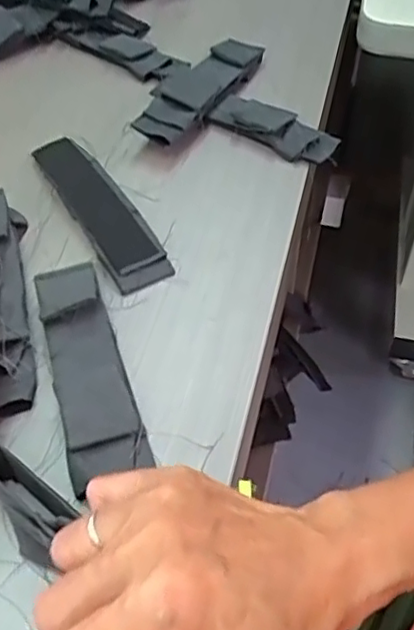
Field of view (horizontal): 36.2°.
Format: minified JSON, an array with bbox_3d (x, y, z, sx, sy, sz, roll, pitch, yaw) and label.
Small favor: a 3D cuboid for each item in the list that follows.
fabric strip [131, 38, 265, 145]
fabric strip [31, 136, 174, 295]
[{"bbox_3d":[-0.012,-0.229,0.634,0.064,0.018,0.179,25,55,18],"label":"fabric strip"},{"bbox_3d":[-0.095,-0.094,0.542,0.048,0.016,0.194,-26,54,-19],"label":"fabric strip"}]

